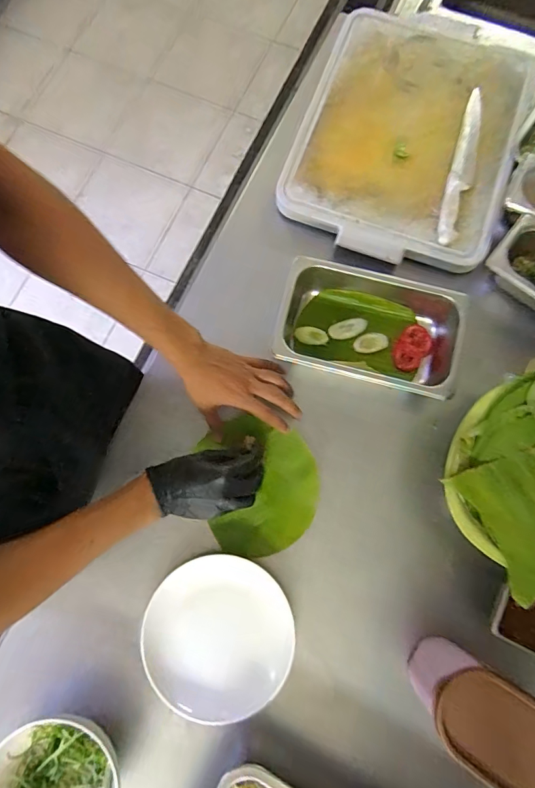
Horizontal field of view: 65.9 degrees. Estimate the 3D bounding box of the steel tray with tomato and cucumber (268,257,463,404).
[{"bbox_3d":[0.149,-0.092,0.618,0.258,0.072,0.161,15,79,4],"label":"steel tray with tomato and cucumber"}]

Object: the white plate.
[{"bbox_3d":[-0.065,0.313,0.538,0.193,0.033,0.181,0,79,1],"label":"white plate"}]

